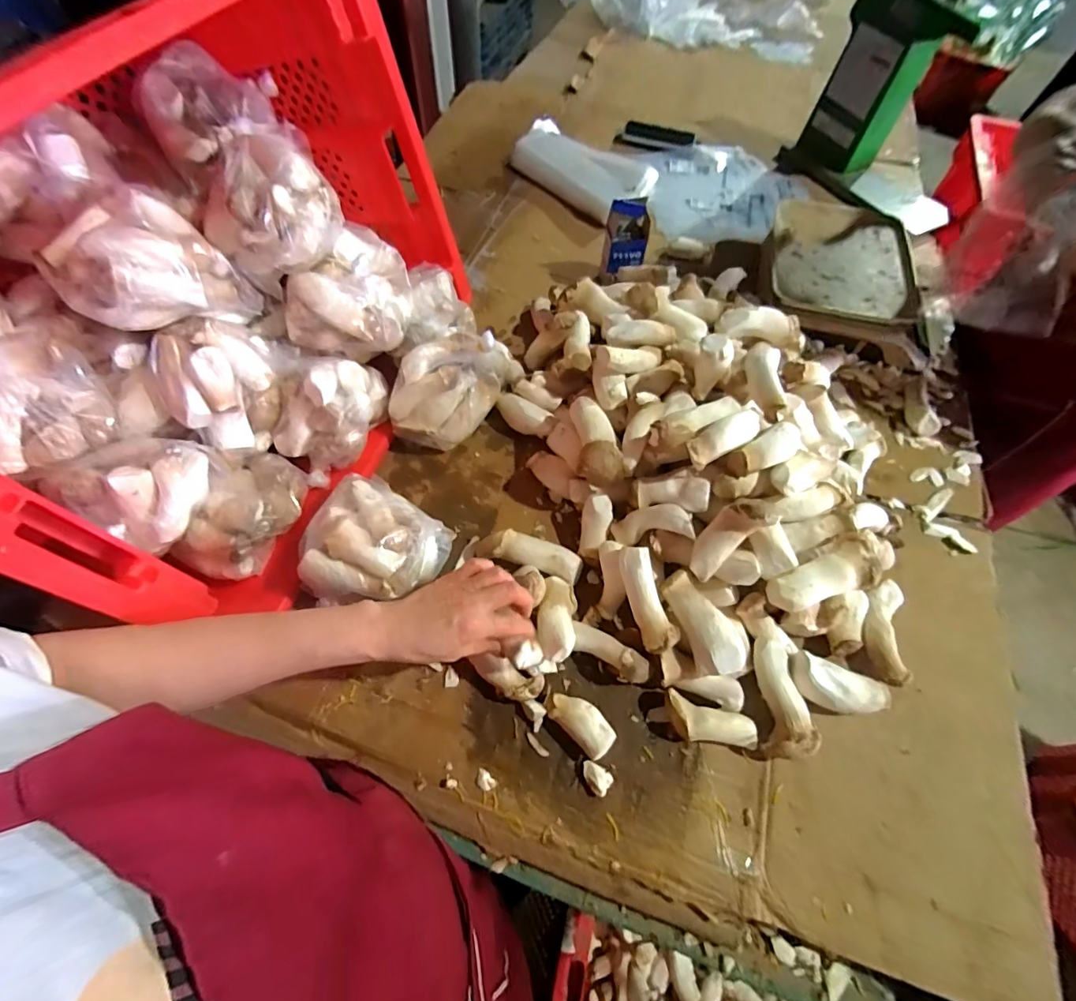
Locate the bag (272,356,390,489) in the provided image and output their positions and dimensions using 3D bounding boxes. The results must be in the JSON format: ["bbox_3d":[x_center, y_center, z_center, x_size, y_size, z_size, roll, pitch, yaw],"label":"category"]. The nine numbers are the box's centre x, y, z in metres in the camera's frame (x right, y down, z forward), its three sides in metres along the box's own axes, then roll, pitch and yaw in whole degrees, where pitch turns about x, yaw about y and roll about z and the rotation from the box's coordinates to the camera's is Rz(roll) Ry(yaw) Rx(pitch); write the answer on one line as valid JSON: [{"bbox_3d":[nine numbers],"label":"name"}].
[{"bbox_3d":[-0.252,-0.109,0.603,0.153,0.109,0.101,-30,65,-18],"label":"bag"}]

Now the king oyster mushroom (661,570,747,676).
[{"bbox_3d":[0.171,0.126,0.507,0.044,0.035,0.108,-19,62,-13],"label":"king oyster mushroom"}]

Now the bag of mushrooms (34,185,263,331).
[{"bbox_3d":[-0.390,-0.226,0.494,0.102,0.116,0.144,32,64,16],"label":"bag of mushrooms"}]

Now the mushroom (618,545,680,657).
[{"bbox_3d":[0.114,0.101,0.509,0.033,0.025,0.109,-12,61,-9],"label":"mushroom"}]

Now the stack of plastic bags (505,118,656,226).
[{"bbox_3d":[0.096,-0.687,1.004,0.285,0.052,0.173,39,66,19],"label":"stack of plastic bags"}]

